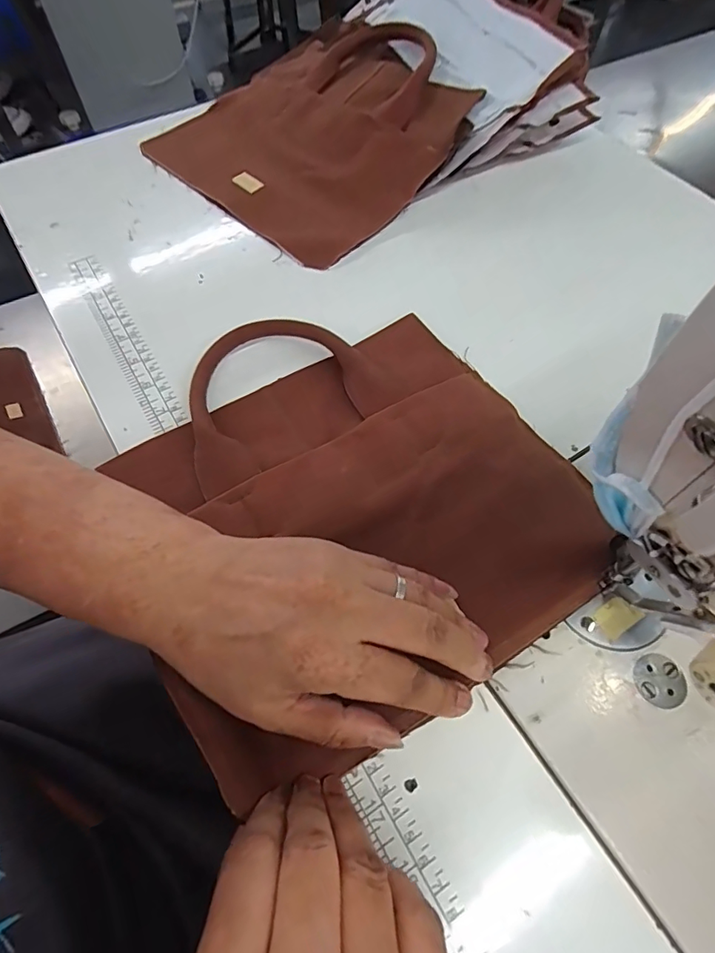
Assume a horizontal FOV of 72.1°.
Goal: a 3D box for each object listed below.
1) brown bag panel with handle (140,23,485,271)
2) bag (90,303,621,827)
[{"bbox_3d":[-0.035,-0.325,0.453,0.250,0.025,0.252,38,80,21],"label":"brown bag panel with handle"},{"bbox_3d":[-0.009,0.003,0.282,0.237,0.020,0.250,-29,66,-15],"label":"bag"}]

